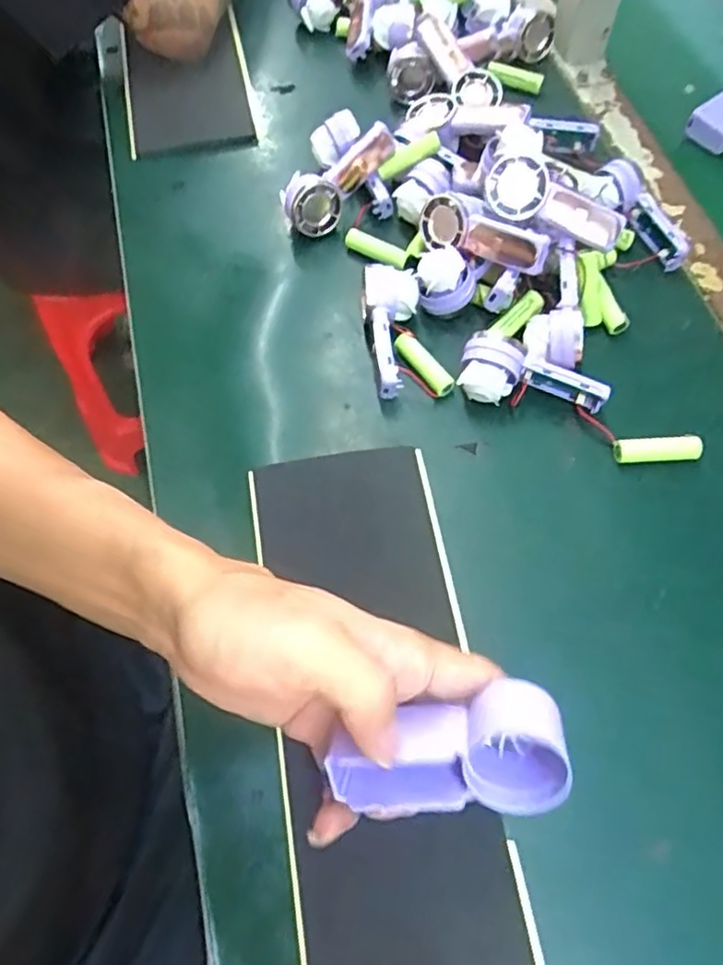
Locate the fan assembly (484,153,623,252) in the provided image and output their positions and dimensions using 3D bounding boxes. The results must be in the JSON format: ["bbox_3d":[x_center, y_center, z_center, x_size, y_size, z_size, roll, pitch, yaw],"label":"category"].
[{"bbox_3d":[0.130,-0.188,0.445,0.094,0.037,0.034,23,26,-4],"label":"fan assembly"}]

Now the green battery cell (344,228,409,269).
[{"bbox_3d":[0.012,-0.178,0.503,0.052,0.016,0.016,33,69,17],"label":"green battery cell"}]

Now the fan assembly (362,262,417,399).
[{"bbox_3d":[0.021,-0.103,0.451,0.036,0.039,0.088,-4,63,0],"label":"fan assembly"}]

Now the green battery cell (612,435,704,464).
[{"bbox_3d":[0.186,-0.021,0.413,0.054,0.011,0.014,-5,63,-1],"label":"green battery cell"}]

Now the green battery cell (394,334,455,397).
[{"bbox_3d":[0.042,-0.079,0.449,0.016,0.017,0.051,-32,67,-14],"label":"green battery cell"}]

